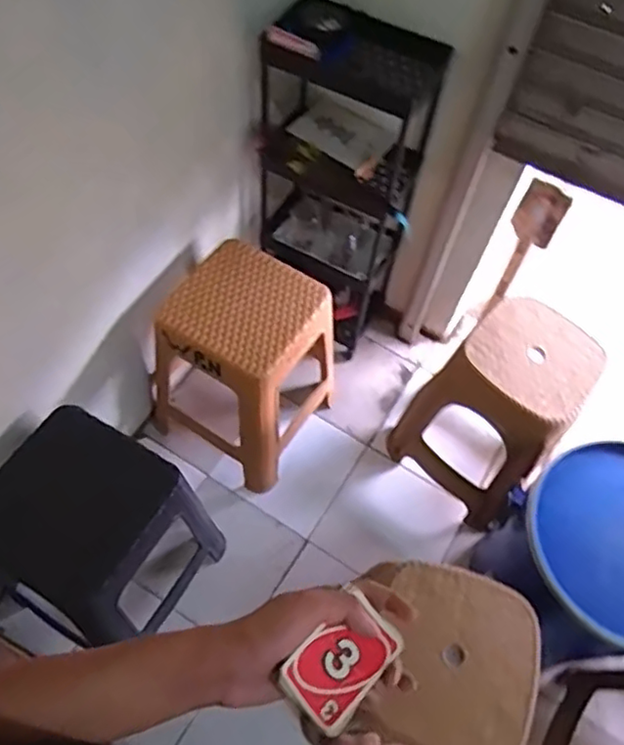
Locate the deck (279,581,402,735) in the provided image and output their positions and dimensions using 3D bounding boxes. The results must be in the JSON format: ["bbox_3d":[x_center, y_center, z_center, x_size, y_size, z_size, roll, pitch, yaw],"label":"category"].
[{"bbox_3d":[0.017,0.213,0.453,0.052,0.025,0.073,44,55,8],"label":"deck"}]

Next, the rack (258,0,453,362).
[{"bbox_3d":[0.079,-0.419,1.495,0.321,0.768,0.259,41,64,18],"label":"rack"}]

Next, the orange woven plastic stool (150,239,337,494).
[{"bbox_3d":[-0.161,-0.026,1.453,0.335,0.410,0.336,29,61,12],"label":"orange woven plastic stool"}]

